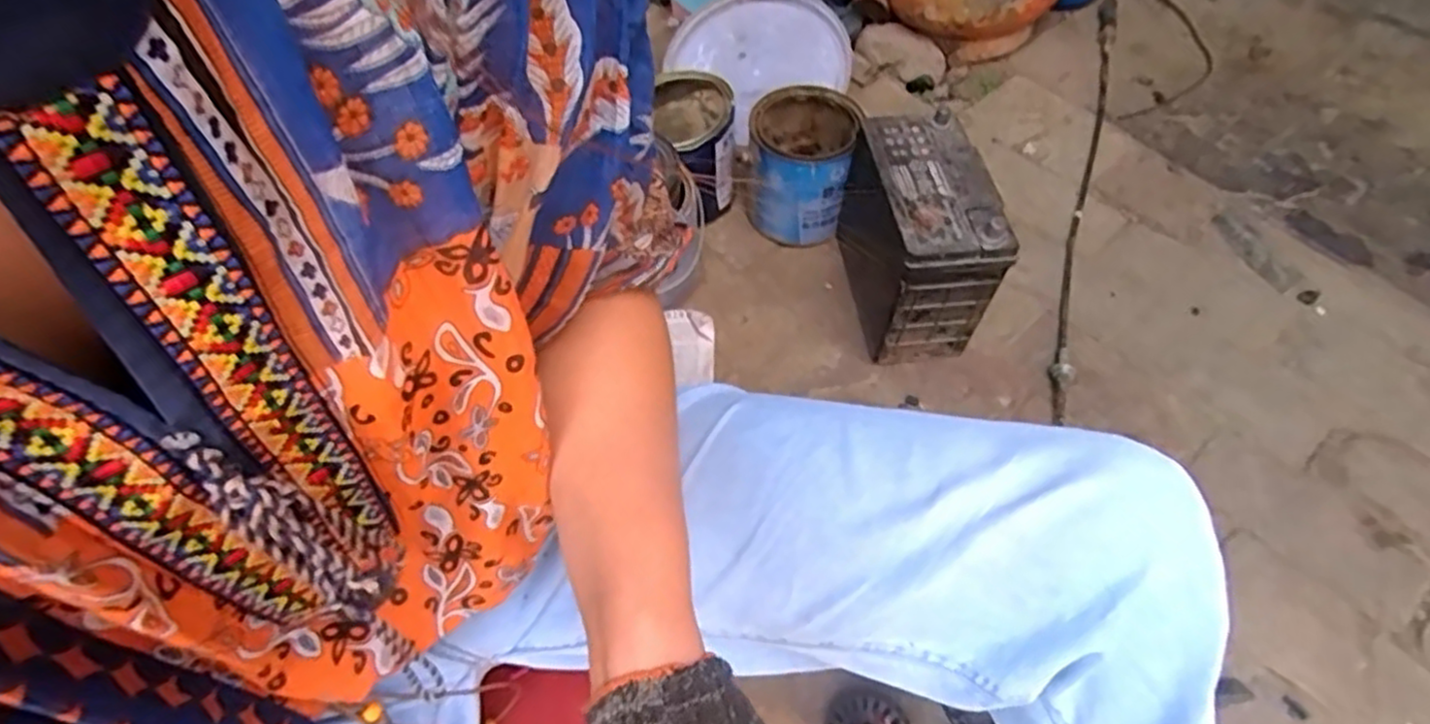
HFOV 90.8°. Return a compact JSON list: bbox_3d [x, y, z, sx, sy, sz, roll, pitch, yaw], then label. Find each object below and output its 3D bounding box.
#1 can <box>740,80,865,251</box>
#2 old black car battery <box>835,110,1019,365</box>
[{"bbox_3d":[0.122,-0.278,1.011,0.147,0.152,0.171,2,57,5],"label":"can"},{"bbox_3d":[0.253,-0.148,0.893,0.134,0.216,0.232,-8,57,-2],"label":"old black car battery"}]

